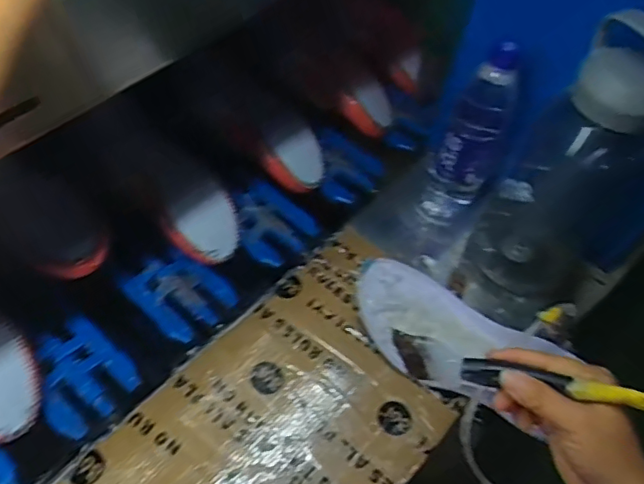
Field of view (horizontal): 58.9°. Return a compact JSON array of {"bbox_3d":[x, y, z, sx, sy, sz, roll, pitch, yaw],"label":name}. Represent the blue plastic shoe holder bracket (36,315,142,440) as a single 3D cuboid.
[{"bbox_3d":[-0.259,0.139,0.607,0.113,0.026,0.092,40,60,24],"label":"blue plastic shoe holder bracket"}]

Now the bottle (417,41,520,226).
[{"bbox_3d":[0.176,-0.127,0.674,0.074,0.242,0.087,21,54,12],"label":"bottle"}]

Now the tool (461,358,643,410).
[{"bbox_3d":[0.160,0.099,0.392,0.124,0.013,0.020,8,51,21],"label":"tool"}]

